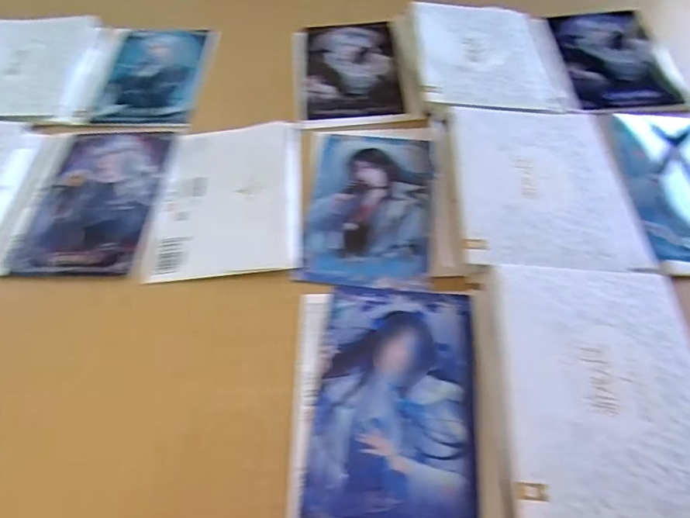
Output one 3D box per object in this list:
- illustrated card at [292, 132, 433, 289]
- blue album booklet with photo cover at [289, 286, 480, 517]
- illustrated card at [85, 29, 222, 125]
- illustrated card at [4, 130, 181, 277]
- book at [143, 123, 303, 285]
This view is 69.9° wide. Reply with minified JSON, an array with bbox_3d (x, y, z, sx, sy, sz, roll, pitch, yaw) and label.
[{"bbox_3d":[0.021,-0.053,0.436,0.109,0.009,0.173,2,56,5],"label":"illustrated card"},{"bbox_3d":[0.028,0.098,0.336,0.122,0.005,0.174,0,55,3],"label":"blue album booklet with photo cover"},{"bbox_3d":[-0.215,-0.214,0.566,0.113,0.008,0.181,2,55,1],"label":"illustrated card"},{"bbox_3d":[-0.228,-0.056,0.455,0.109,0.006,0.170,0,55,5],"label":"illustrated card"},{"bbox_3d":[-0.104,-0.058,0.446,0.128,0.008,0.170,-4,56,-1],"label":"book"}]

